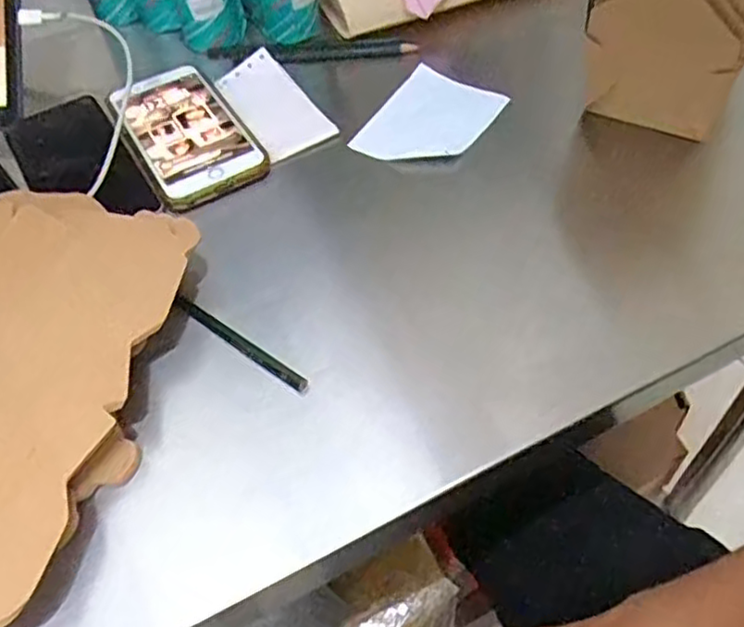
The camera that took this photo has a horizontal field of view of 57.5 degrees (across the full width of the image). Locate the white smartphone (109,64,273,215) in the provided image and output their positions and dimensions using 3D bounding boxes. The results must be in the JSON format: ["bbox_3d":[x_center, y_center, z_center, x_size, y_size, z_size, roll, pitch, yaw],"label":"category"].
[{"bbox_3d":[-0.145,-0.140,0.528,0.080,0.016,0.156,-27,55,-15],"label":"white smartphone"}]

